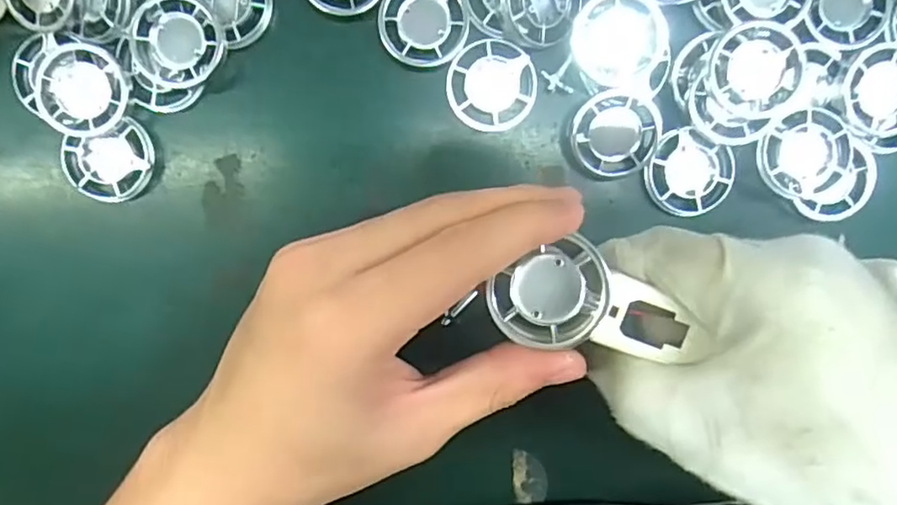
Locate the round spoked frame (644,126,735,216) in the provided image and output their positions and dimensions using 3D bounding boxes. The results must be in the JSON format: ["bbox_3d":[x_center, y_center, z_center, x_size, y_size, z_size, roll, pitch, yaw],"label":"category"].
[{"bbox_3d":[0.107,-0.036,0.280,0.039,0.011,0.038,0,95,-1],"label":"round spoked frame"}]

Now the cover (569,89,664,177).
[{"bbox_3d":[0.073,-0.052,0.278,0.038,0.005,0.036,0,95,-1],"label":"cover"}]

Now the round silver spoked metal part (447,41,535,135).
[{"bbox_3d":[0.019,-0.073,0.278,0.038,0.004,0.038,0,95,-1],"label":"round silver spoked metal part"}]

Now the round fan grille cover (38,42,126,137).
[{"bbox_3d":[-0.156,-0.069,0.274,0.037,0.007,0.038,0,95,-1],"label":"round fan grille cover"}]

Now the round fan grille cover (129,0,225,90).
[{"bbox_3d":[-0.115,-0.089,0.272,0.038,0.011,0.037,0,95,-1],"label":"round fan grille cover"}]

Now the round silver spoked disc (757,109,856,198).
[{"bbox_3d":[0.154,-0.042,0.271,0.040,0.004,0.036,-5,95,0],"label":"round silver spoked disc"}]

